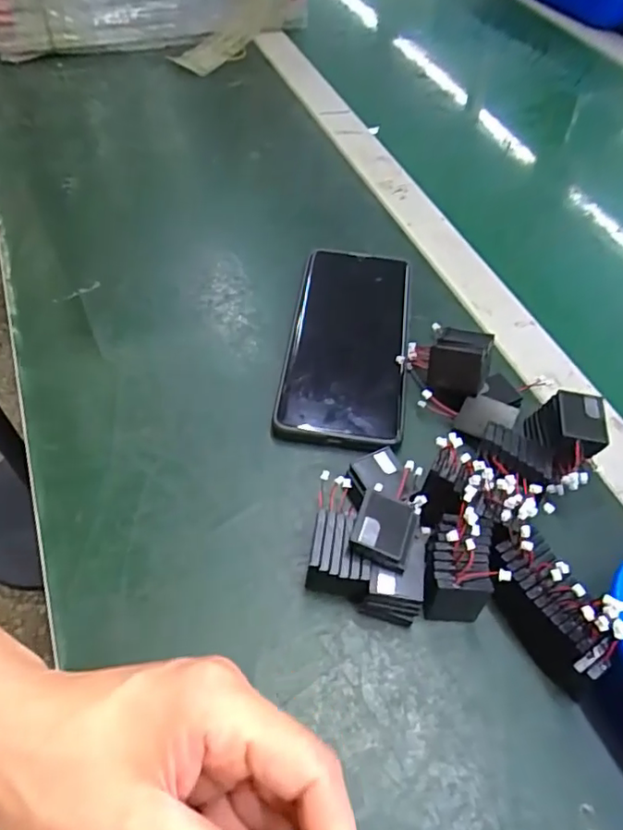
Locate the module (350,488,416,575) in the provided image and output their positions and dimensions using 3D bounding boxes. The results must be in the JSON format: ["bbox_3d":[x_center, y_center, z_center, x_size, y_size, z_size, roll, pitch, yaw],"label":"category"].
[{"bbox_3d":[0.034,0.055,0.276,0.027,0.011,0.032,15,54,8],"label":"module"}]

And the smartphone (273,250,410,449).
[{"bbox_3d":[0.024,-0.048,0.380,0.074,0.015,0.160,7,53,3],"label":"smartphone"}]

